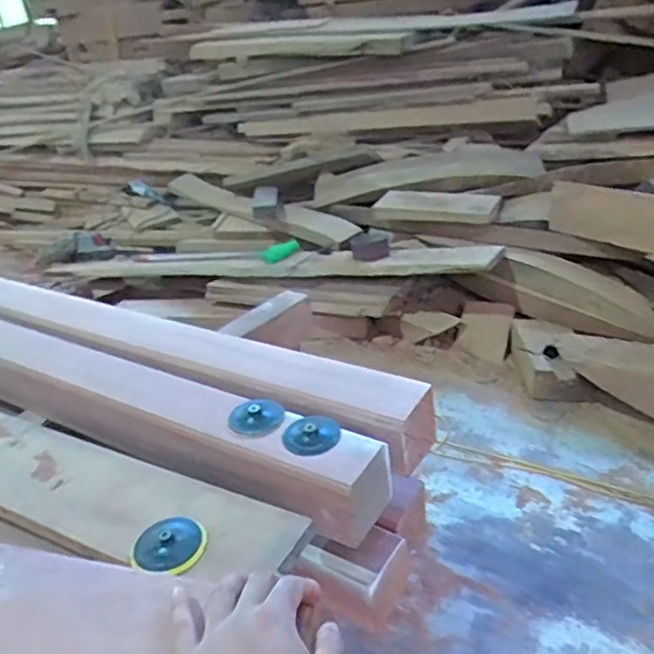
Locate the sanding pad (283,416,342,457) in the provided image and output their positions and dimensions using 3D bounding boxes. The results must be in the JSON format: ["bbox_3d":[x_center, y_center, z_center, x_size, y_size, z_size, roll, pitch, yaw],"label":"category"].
[{"bbox_3d":[-0.034,0.249,1.459,0.126,0.026,0.105,-6,49,-5],"label":"sanding pad"}]

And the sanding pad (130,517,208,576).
[{"bbox_3d":[-0.308,0.429,1.261,0.121,0.022,0.132,27,50,19],"label":"sanding pad"}]

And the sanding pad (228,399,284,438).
[{"bbox_3d":[-0.168,0.212,1.546,0.131,0.026,0.150,4,30,21],"label":"sanding pad"}]

